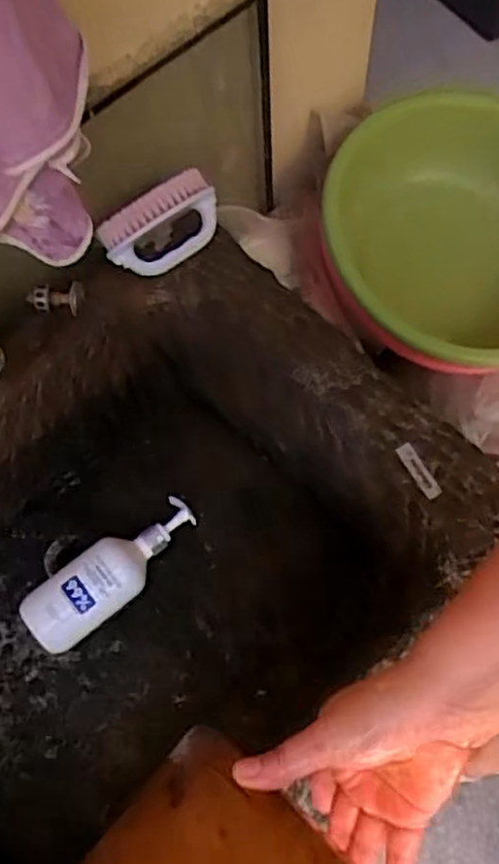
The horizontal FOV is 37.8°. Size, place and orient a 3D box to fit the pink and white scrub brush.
[{"bbox_3d":[-0.096,-0.220,0.777,0.125,0.081,0.051,-32,37,-11],"label":"pink and white scrub brush"}]

